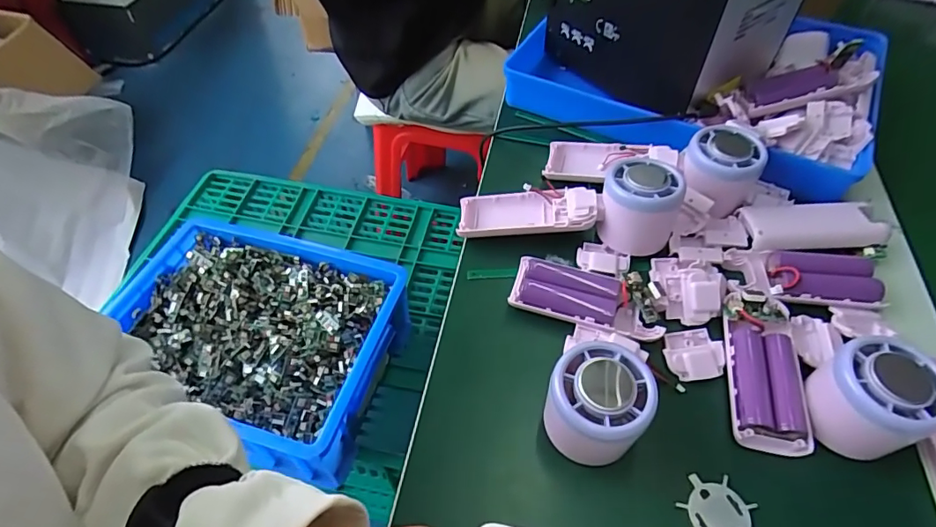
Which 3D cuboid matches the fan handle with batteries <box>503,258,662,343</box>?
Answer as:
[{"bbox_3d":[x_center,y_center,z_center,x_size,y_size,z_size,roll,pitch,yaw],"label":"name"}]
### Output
[{"bbox_3d":[0.082,0.020,0.352,0.101,0.017,0.043,14,54,14],"label":"fan handle with batteries"}]

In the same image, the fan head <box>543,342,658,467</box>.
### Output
[{"bbox_3d":[0.073,0.079,0.286,0.055,0.048,0.053,10,53,10],"label":"fan head"}]

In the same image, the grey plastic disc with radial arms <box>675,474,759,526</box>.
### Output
[{"bbox_3d":[0.138,0.138,0.279,0.040,0.004,0.039,-2,52,3],"label":"grey plastic disc with radial arms"}]

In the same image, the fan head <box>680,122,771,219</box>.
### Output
[{"bbox_3d":[0.198,-0.073,0.400,0.055,0.046,0.060,-2,52,3],"label":"fan head"}]

